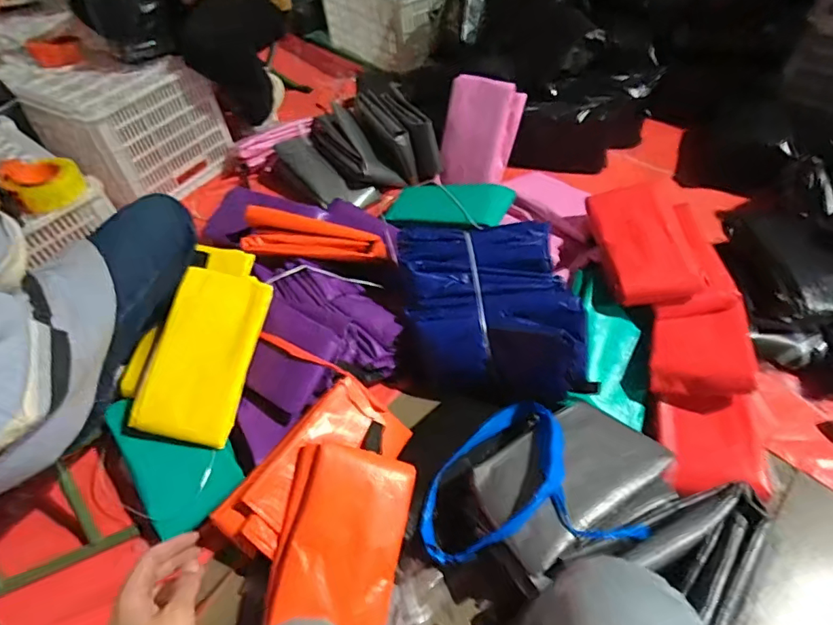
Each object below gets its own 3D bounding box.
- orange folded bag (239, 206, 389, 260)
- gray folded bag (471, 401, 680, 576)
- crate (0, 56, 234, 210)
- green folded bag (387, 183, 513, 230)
[{"bbox_3d":[-0.221,-0.165,1.072,0.305,0.083,0.079,2,51,5],"label":"orange folded bag"},{"bbox_3d":[0.249,0.257,0.797,0.297,0.056,0.193,-22,53,-15],"label":"gray folded bag"},{"bbox_3d":[-0.857,-0.572,1.499,0.381,0.301,0.413,27,57,23],"label":"crate"},{"bbox_3d":[0.077,-0.282,1.292,0.338,0.037,0.180,13,50,35],"label":"green folded bag"}]

